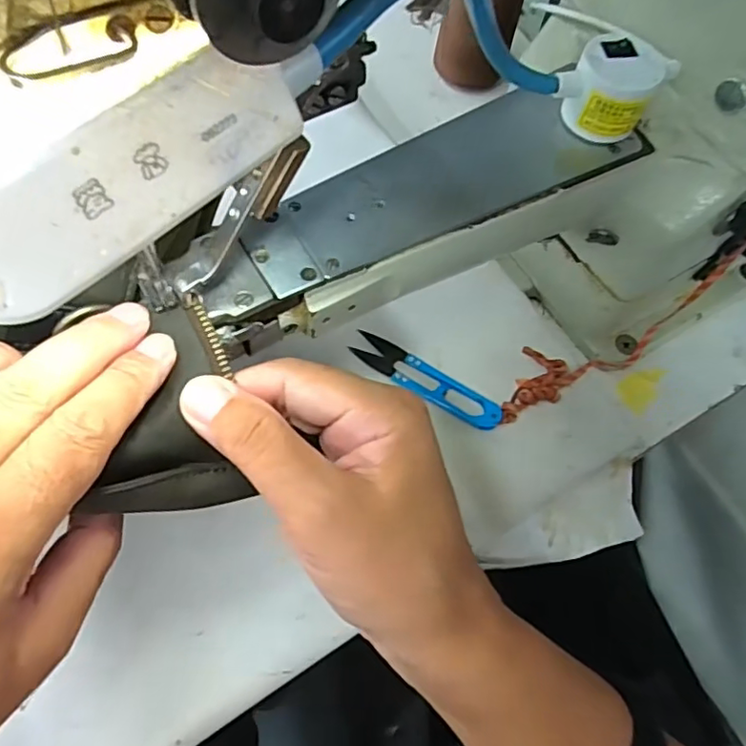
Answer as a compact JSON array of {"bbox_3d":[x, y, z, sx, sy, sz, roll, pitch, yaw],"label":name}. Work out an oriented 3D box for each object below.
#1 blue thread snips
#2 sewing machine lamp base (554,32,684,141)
[{"bbox_3d":[0.033,0.004,0.367,0.100,0.009,0.022,33,68,13],"label":"blue thread snips"},{"bbox_3d":[0.110,-0.130,0.273,0.037,0.034,0.043,38,69,14],"label":"sewing machine lamp base"}]

